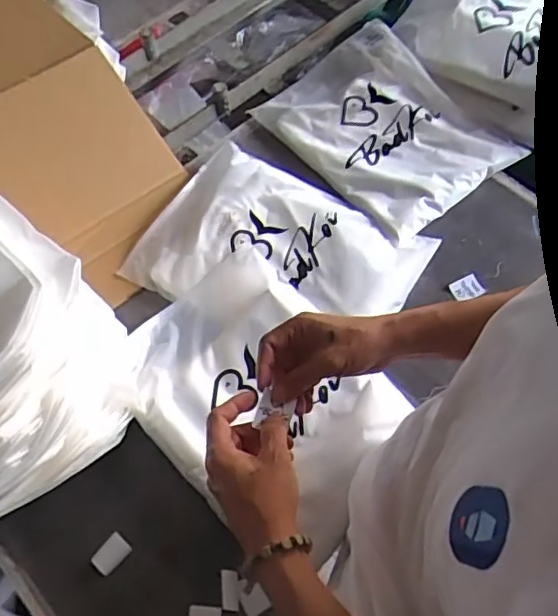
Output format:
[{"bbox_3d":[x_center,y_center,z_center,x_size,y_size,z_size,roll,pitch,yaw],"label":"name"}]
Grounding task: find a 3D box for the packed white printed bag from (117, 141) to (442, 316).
[{"bbox_3d":[0.000,-0.079,0.827,0.355,0.027,0.260,28,67,17],"label":"packed white printed bag"}]

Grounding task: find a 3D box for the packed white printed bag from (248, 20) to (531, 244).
[{"bbox_3d":[0.156,-0.282,0.925,0.250,0.056,0.349,-36,66,-15],"label":"packed white printed bag"}]

